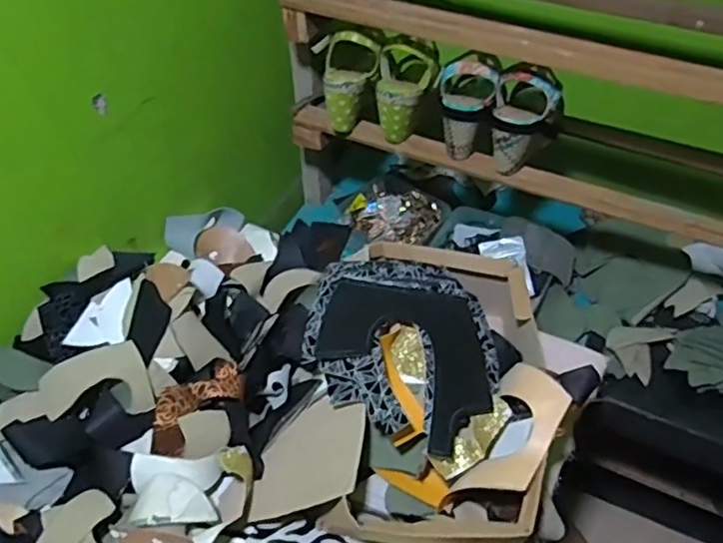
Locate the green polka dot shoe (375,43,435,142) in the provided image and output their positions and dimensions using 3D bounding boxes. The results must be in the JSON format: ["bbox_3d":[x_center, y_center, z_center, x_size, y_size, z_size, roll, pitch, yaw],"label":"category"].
[{"bbox_3d":[0.062,-0.254,0.890,0.076,0.127,0.073,6,47,5],"label":"green polka dot shoe"}]

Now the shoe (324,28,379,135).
[{"bbox_3d":[-0.015,-0.279,0.908,0.076,0.132,0.072,2,47,1],"label":"shoe"}]

